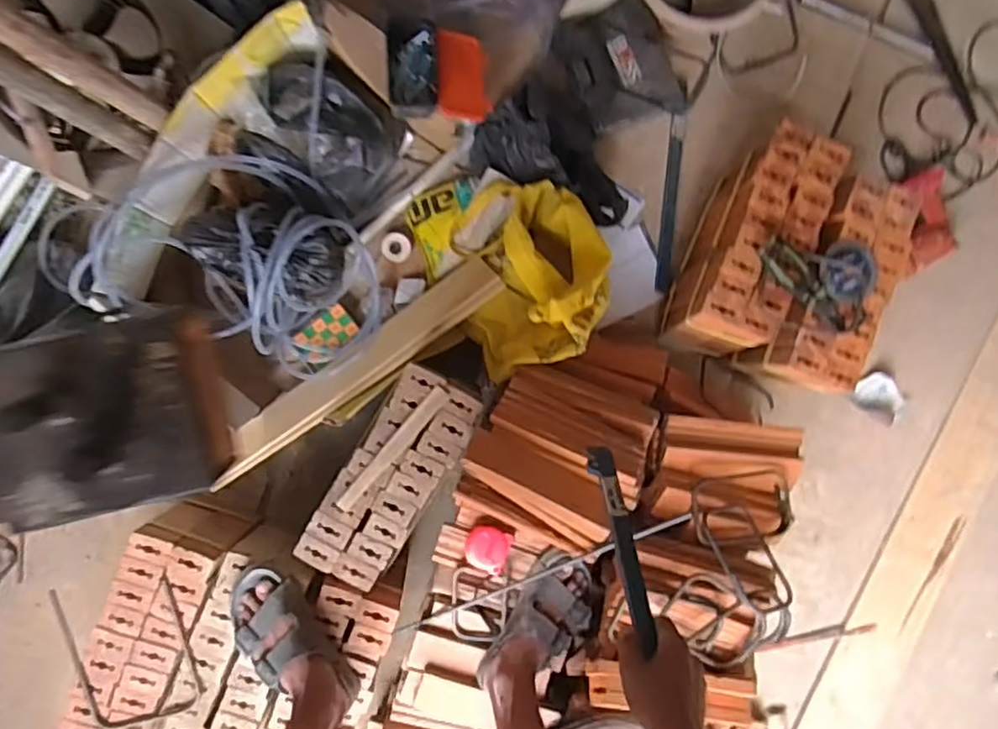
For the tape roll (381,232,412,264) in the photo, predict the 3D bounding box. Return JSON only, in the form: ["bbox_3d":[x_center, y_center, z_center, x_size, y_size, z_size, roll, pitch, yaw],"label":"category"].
[{"bbox_3d":[-0.191,-0.217,1.224,0.054,0.011,0.053,0,93,-5],"label":"tape roll"}]

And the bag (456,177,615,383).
[{"bbox_3d":[0.062,-0.157,1.102,0.241,0.191,0.325,-10,94,-4],"label":"bag"}]

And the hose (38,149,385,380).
[{"bbox_3d":[-0.387,-0.165,1.071,0.398,0.235,0.304,26,90,-6],"label":"hose"}]

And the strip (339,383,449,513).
[{"bbox_3d":[-0.162,0.133,1.021,0.031,0.008,0.240,40,89,-5],"label":"strip"}]

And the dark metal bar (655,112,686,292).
[{"bbox_3d":[0.330,-0.311,1.271,0.027,0.019,0.332,4,92,-5],"label":"dark metal bar"}]

